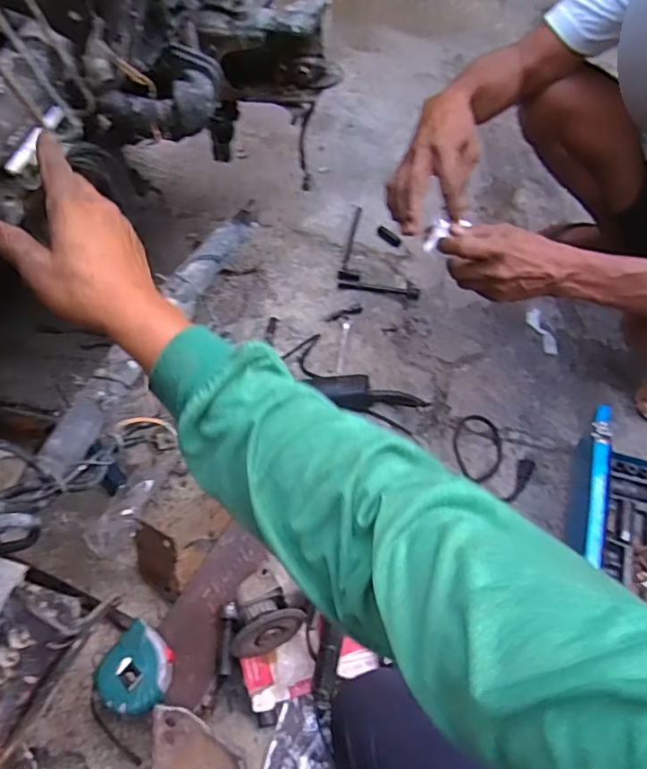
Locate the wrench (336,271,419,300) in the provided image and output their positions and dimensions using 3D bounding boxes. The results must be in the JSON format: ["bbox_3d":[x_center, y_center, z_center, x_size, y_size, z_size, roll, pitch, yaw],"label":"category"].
[{"bbox_3d":[0.115,-0.192,1.142,0.166,0.015,0.027,5,58,-9],"label":"wrench"}]

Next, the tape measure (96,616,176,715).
[{"bbox_3d":[-0.228,0.359,0.696,0.084,0.044,0.088,-2,59,3],"label":"tape measure"}]

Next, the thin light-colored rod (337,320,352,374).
[{"bbox_3d":[0.039,-0.073,1.051,0.019,0.010,0.126,3,59,6],"label":"thin light-colored rod"}]

